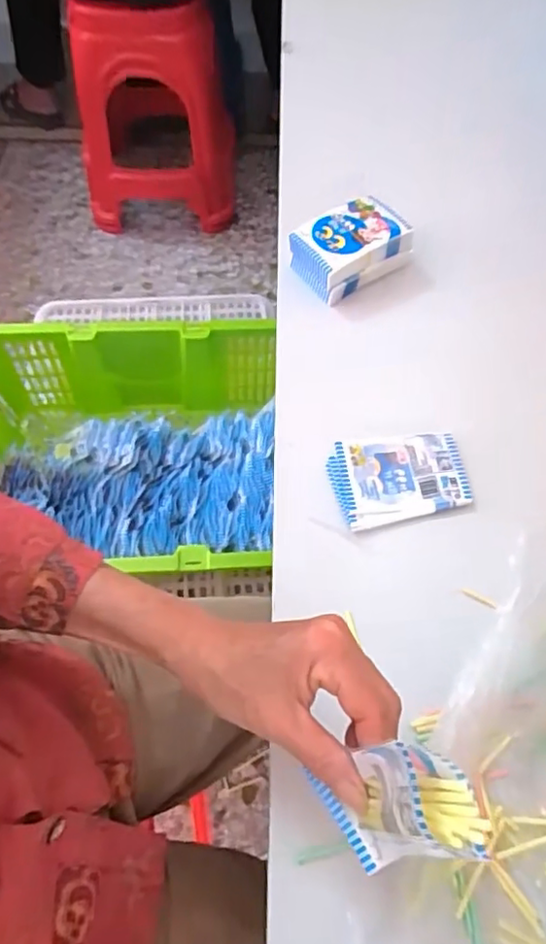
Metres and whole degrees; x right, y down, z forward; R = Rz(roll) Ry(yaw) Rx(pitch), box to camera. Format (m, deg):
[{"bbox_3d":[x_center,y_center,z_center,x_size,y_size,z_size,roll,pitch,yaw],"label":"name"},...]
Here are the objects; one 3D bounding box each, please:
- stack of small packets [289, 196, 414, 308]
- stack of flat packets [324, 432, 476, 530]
[{"bbox_3d":[0.078,-0.227,0.602,0.108,0.049,0.073,-34,68,-17],"label":"stack of small packets"},{"bbox_3d":[0.106,0.004,0.499,0.111,0.013,0.075,-11,63,-7],"label":"stack of flat packets"}]

